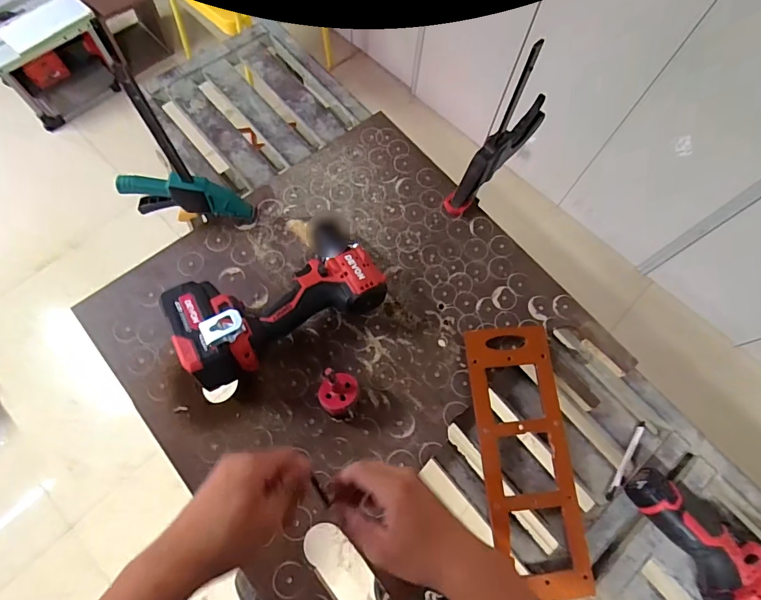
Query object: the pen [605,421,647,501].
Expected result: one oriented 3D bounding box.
[{"bbox_3d":[0.321,0.207,0.565,0.014,0.011,0.115,33,71,9],"label":"pen"}]

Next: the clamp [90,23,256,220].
[{"bbox_3d":[-0.258,-0.177,0.503,0.156,0.280,0.025,1,69,-3],"label":"clamp"}]

